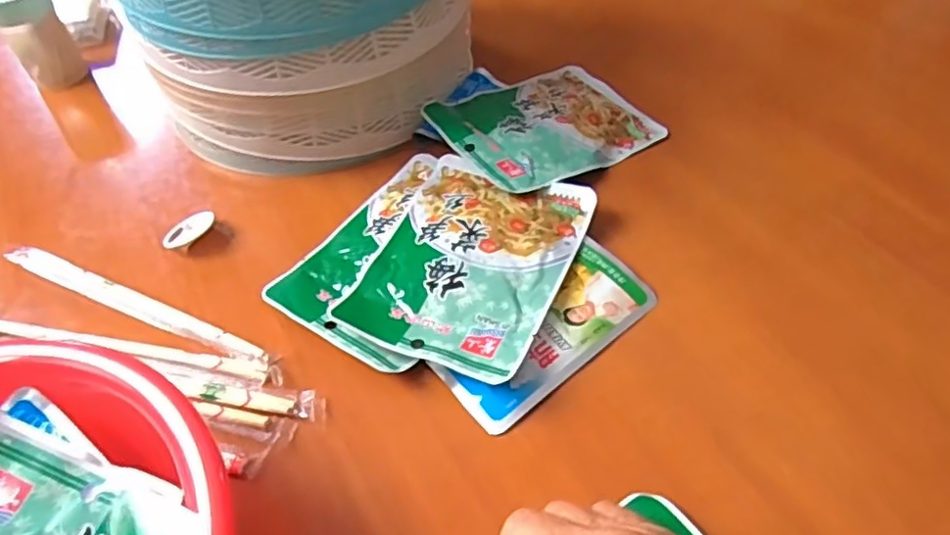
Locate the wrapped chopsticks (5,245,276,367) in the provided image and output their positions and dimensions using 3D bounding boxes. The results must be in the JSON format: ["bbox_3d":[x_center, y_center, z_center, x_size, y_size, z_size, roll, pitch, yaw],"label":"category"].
[{"bbox_3d":[-0.208,0.022,0.389,0.210,0.009,0.015,19,54,20],"label":"wrapped chopsticks"}]

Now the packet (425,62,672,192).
[{"bbox_3d":[0.049,-0.104,0.464,0.147,0.012,0.112,-22,51,-25],"label":"packet"}]

